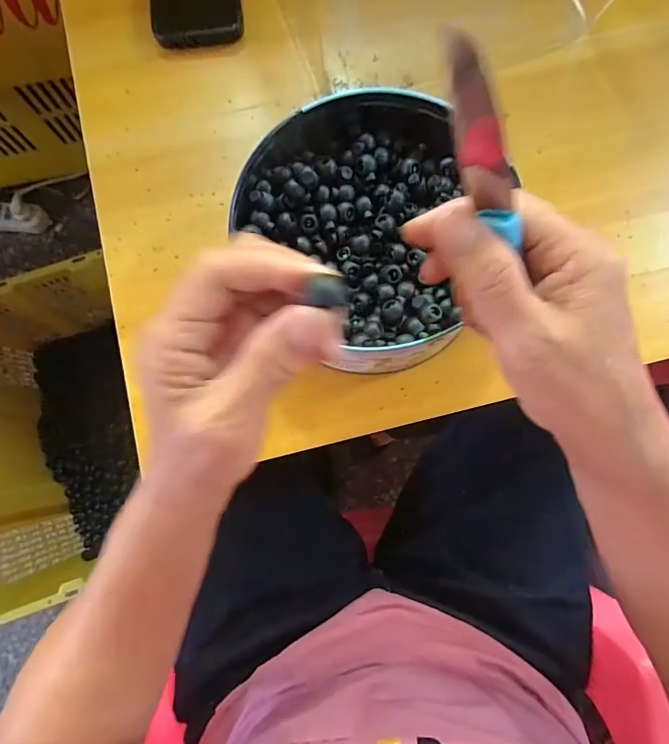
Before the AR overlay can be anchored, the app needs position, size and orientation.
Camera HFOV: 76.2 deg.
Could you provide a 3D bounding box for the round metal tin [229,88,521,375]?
[{"bbox_3d":[0.023,-0.115,0.323,0.178,0.070,0.210,22,81,3],"label":"round metal tin"}]

